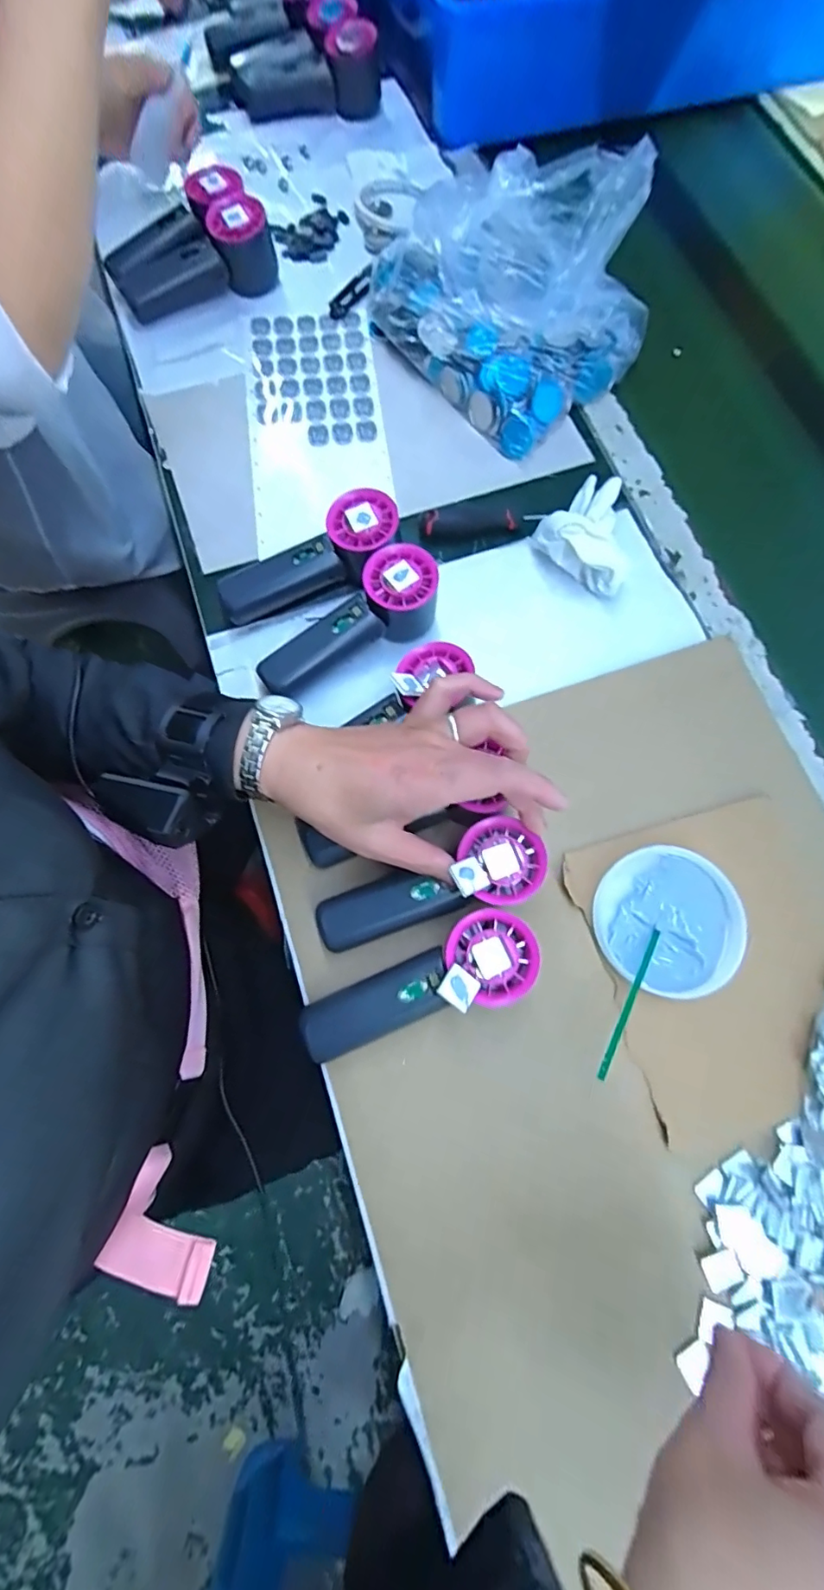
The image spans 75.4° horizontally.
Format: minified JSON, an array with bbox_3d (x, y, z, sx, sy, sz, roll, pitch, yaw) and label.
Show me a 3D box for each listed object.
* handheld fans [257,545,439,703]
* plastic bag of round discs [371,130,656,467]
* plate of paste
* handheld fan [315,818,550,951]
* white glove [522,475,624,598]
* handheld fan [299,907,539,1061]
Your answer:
[{"bbox_3d":[-0.047,-0.132,0.428,0.157,0.054,0.055,-36,78,3],"label":"handheld fans"},{"bbox_3d":[0.088,-0.473,0.492,0.218,0.096,0.244,-39,79,-13],"label":"plastic bag of round discs"},{"bbox_3d":[0.183,0.090,0.381,0.103,0.022,0.096,1,74,-3],"label":"plate of paste"},{"bbox_3d":[0.011,0.060,0.350,0.154,0.030,0.051,-20,76,5],"label":"handheld fan"},{"bbox_3d":[0.141,-0.227,0.454,0.071,0.050,0.110,6,73,-1],"label":"white glove"},{"bbox_3d":[0.003,0.122,0.346,0.150,0.064,0.053,-19,76,-8],"label":"handheld fan"}]

